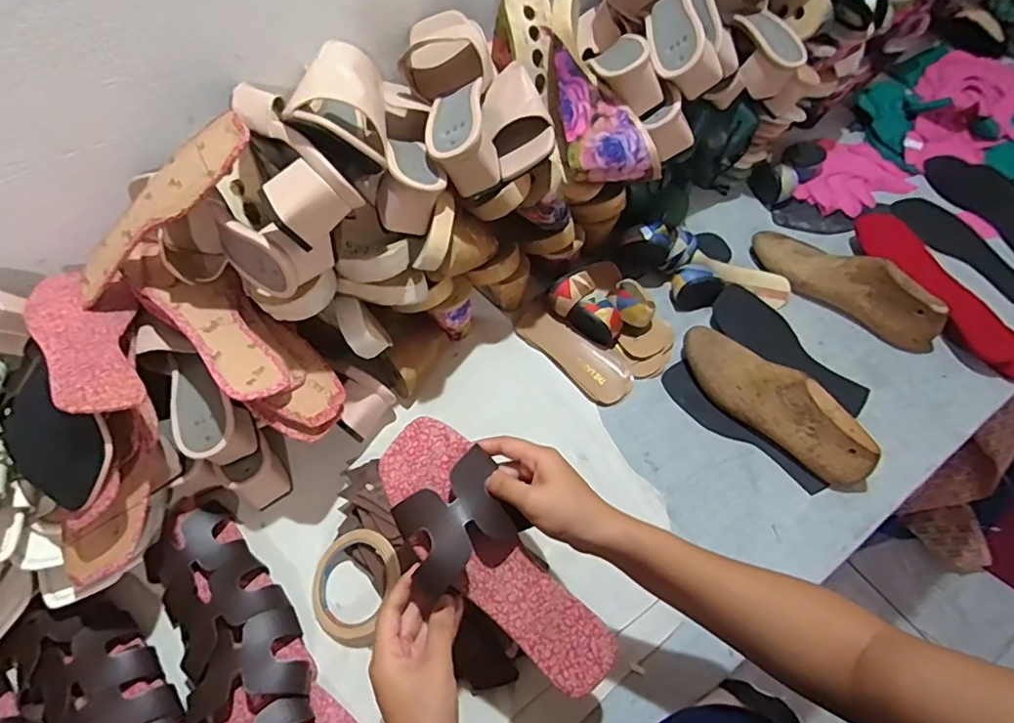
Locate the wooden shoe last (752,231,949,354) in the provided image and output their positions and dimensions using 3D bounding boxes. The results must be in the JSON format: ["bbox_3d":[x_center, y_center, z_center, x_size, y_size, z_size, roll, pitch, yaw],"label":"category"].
[{"bbox_3d":[0.432,-0.108,0.714,0.065,0.079,0.247,-37,65,-19],"label":"wooden shoe last"}]

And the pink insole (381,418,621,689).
[{"bbox_3d":[-0.009,0.151,0.435,0.066,0.007,0.239,-37,86,-19],"label":"pink insole"}]

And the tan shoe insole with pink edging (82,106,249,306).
[{"bbox_3d":[-0.308,-0.139,0.496,0.228,0.013,0.082,-30,57,20],"label":"tan shoe insole with pink edging"}]

